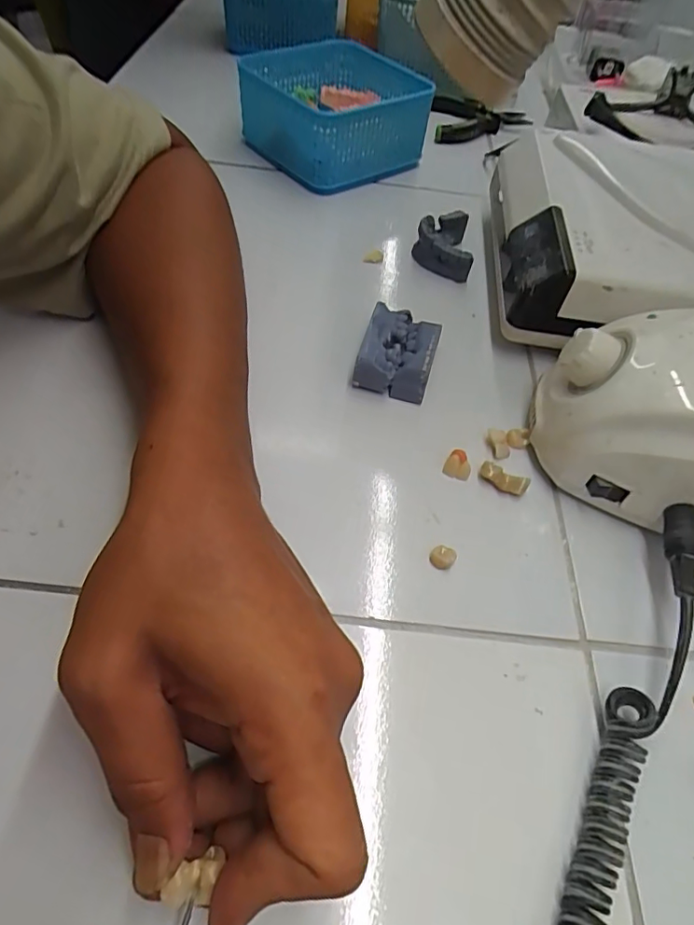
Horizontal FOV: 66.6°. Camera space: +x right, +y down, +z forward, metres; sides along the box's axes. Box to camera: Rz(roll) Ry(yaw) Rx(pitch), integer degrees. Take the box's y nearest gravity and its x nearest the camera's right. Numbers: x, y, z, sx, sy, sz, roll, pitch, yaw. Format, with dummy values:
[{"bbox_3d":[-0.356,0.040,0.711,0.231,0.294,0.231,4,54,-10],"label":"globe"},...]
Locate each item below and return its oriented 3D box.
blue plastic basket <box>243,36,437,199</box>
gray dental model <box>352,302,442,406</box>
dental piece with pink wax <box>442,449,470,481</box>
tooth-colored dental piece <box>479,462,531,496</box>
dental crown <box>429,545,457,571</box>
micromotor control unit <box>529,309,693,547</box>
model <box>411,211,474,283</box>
[{"bbox_3d":[-0.014,-0.300,0.457,0.115,0.073,0.139,-34,62,-25],"label":"blue plastic basket"},{"bbox_3d":[0.031,-0.067,0.321,0.042,0.031,0.054,15,54,5],"label":"gray dental model"},{"bbox_3d":[0.060,0.002,0.288,0.014,0.012,0.011,18,54,7],"label":"dental piece with pink wax"},{"bbox_3d":[0.084,0.009,0.283,0.026,0.011,0.007,26,56,13],"label":"tooth-colored dental piece"},{"bbox_3d":[0.047,0.046,0.256,0.012,0.006,0.010,20,54,8],"label":"dental crown"},{"bbox_3d":[0.171,-0.022,0.265,0.137,0.073,0.103,14,54,5],"label":"micromotor control unit"},{"bbox_3d":[0.072,-0.167,0.404,0.041,0.030,0.057,5,54,-3],"label":"model"}]

